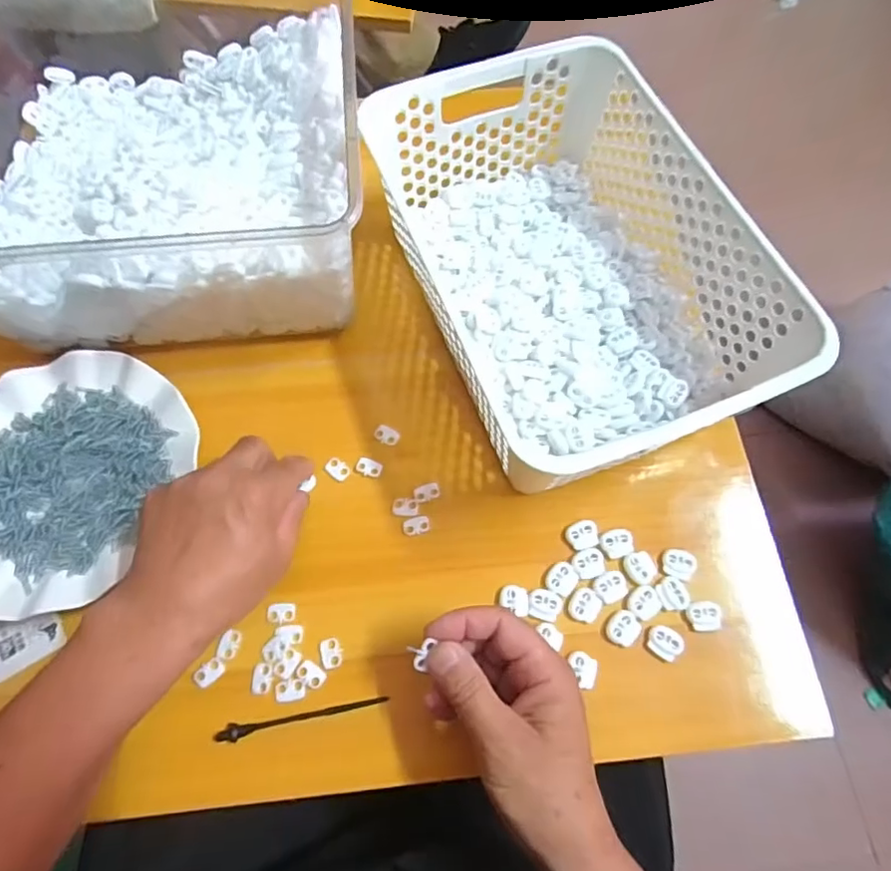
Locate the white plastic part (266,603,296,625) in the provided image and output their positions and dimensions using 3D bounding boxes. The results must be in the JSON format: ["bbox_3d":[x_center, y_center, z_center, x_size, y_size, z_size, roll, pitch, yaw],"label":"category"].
[{"bbox_3d":[-0.110,0.119,0.378,0.018,0.004,0.013,1,68,0],"label":"white plastic part"}]

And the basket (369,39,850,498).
[{"bbox_3d":[0.087,-0.121,0.414,0.195,0.116,0.305,-22,70,-9],"label":"basket"}]

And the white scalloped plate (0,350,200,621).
[{"bbox_3d":[-0.273,0.025,0.398,0.161,0.018,0.181,27,70,10],"label":"white scalloped plate"}]

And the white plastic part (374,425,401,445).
[{"bbox_3d":[-0.044,-0.001,0.425,0.019,0.004,0.013,23,69,9],"label":"white plastic part"}]

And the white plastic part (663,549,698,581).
[{"bbox_3d":[0.159,0.087,0.383,0.019,0.009,0.018,28,70,11],"label":"white plastic part"}]

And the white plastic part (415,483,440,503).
[{"bbox_3d":[-0.013,0.041,0.409,0.019,0.004,0.012,-24,70,-10],"label":"white plastic part"}]

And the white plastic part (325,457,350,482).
[{"bbox_3d":[-0.079,0.025,0.414,0.018,0.004,0.013,32,71,12],"label":"white plastic part"}]

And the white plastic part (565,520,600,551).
[{"bbox_3d":[0.095,0.069,0.394,0.022,0.005,0.019,-13,68,-6],"label":"white plastic part"}]

